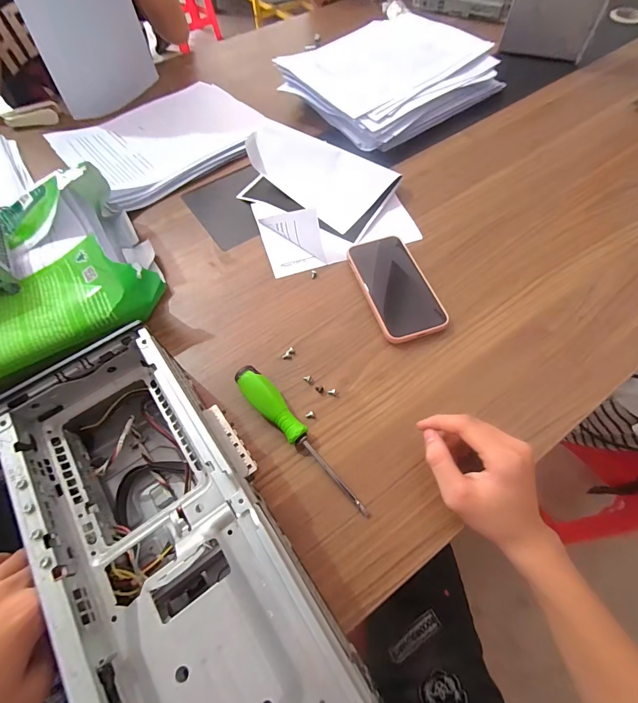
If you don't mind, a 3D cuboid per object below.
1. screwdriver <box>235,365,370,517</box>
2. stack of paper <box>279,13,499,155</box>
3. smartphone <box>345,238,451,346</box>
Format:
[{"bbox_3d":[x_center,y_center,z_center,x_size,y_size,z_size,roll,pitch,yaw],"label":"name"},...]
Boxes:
[{"bbox_3d":[-0.019,0.082,0.344,0.028,0.031,0.182,-41,67,-17],"label":"screwdriver"},{"bbox_3d":[0.130,-0.515,0.649,0.361,0.057,0.297,-36,65,-15],"label":"stack of paper"},{"bbox_3d":[0.095,-0.080,0.435,0.074,0.012,0.149,-18,62,-6],"label":"smartphone"}]

